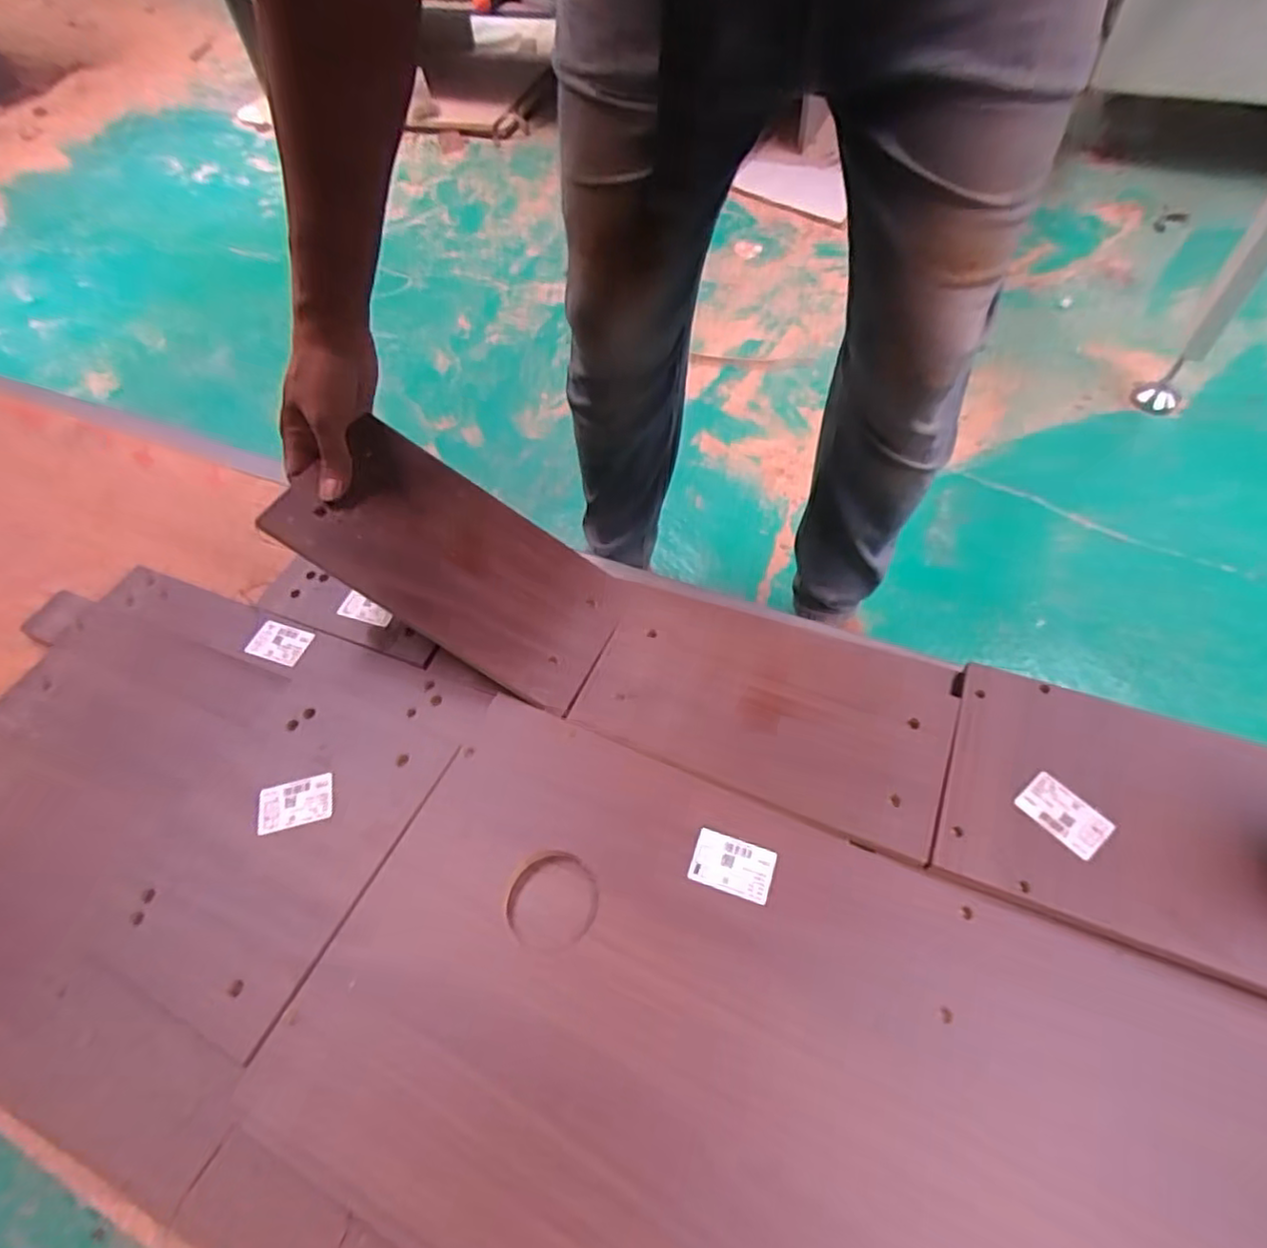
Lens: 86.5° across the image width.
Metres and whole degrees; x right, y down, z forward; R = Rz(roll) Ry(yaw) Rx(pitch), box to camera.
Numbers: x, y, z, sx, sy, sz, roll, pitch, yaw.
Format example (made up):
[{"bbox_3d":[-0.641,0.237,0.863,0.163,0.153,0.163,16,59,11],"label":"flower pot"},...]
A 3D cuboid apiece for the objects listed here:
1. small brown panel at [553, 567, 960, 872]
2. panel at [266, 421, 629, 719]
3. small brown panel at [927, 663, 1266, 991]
[{"bbox_3d":[0.117,0.068,0.617,0.317,0.022,0.184,18,60,16],"label":"small brown panel"},{"bbox_3d":[-0.158,-0.057,0.621,0.300,0.015,0.150,34,63,-6],"label":"panel"},{"bbox_3d":[0.463,0.171,0.497,0.438,0.025,0.190,18,60,16],"label":"small brown panel"}]

